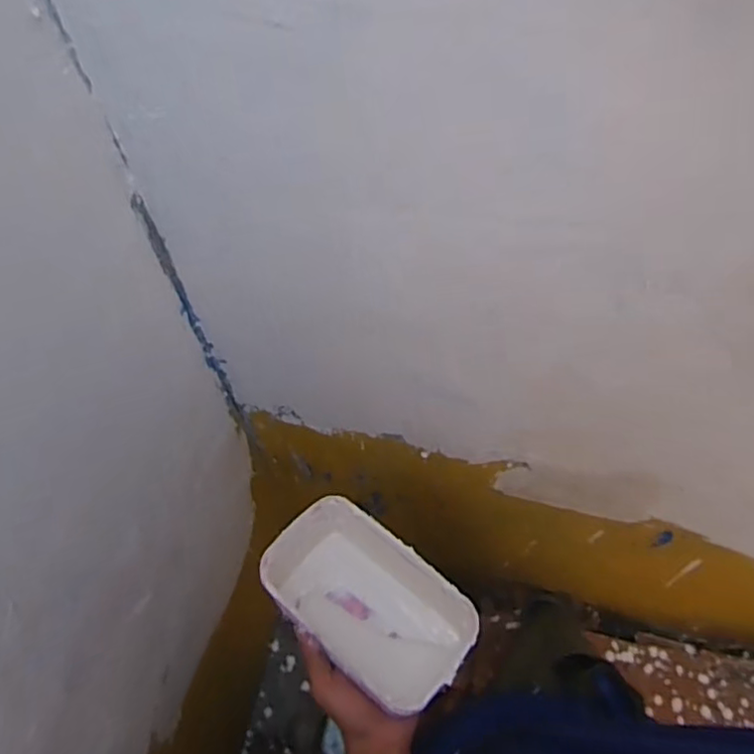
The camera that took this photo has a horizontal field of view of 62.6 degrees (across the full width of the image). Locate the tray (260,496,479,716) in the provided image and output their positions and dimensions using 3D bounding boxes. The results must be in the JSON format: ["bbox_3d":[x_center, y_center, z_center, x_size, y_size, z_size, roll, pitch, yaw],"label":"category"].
[{"bbox_3d":[-0.005,0.208,0.574,0.181,0.084,0.111,35,66,23],"label":"tray"}]

